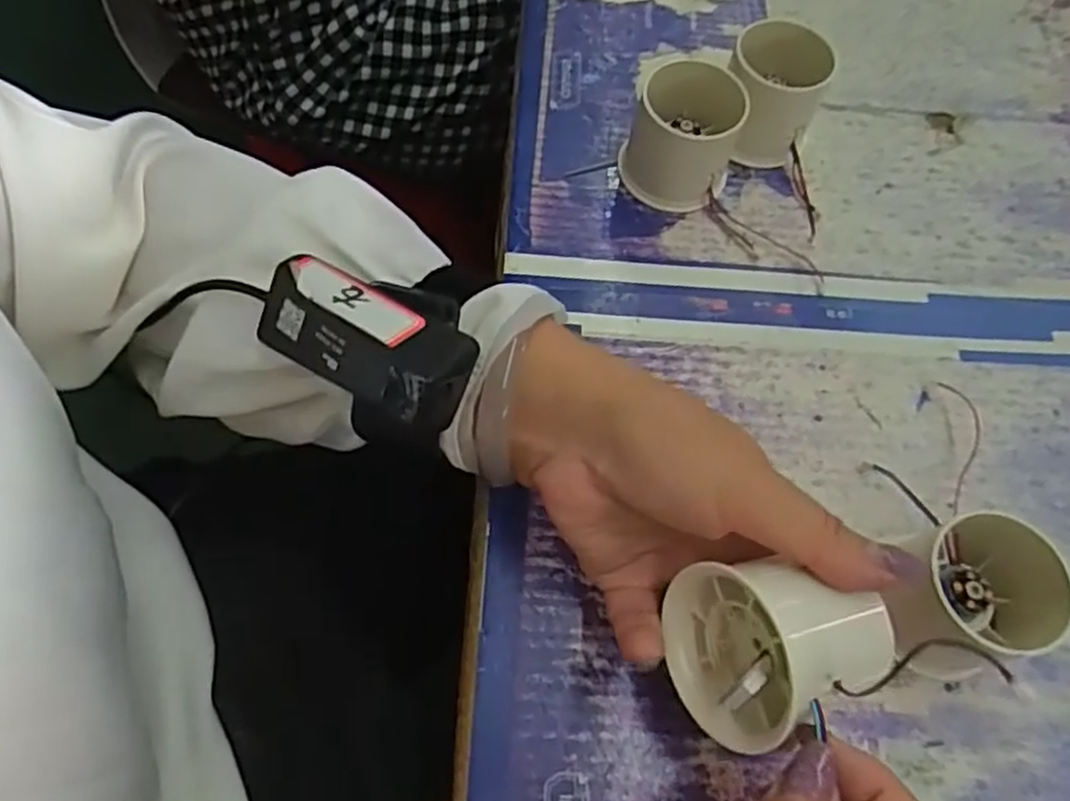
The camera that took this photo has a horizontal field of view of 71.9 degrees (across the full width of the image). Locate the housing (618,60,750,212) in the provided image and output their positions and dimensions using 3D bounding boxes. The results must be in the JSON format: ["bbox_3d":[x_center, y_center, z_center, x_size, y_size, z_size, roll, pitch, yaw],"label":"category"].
[{"bbox_3d":[0.073,-0.130,0.368,0.053,0.053,0.044,13,65,4],"label":"housing"}]

